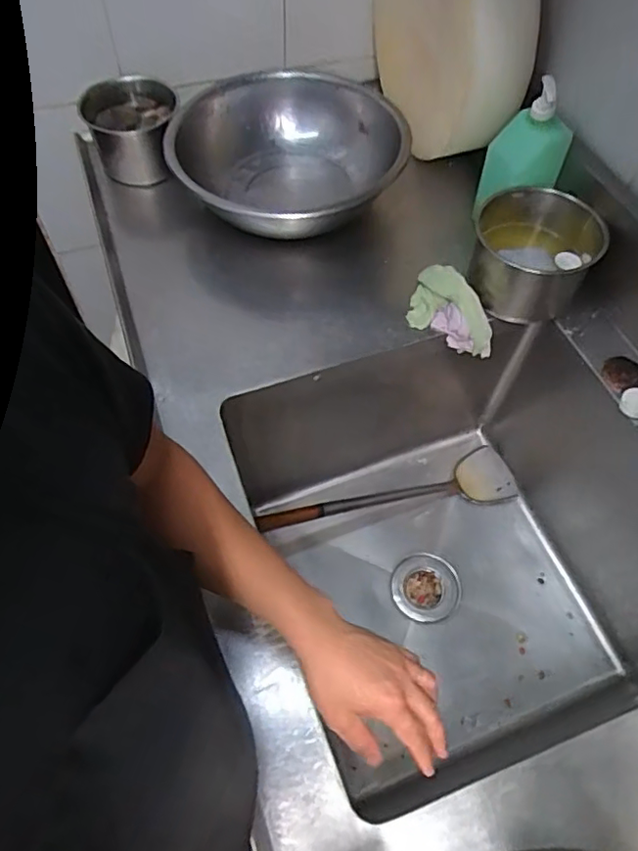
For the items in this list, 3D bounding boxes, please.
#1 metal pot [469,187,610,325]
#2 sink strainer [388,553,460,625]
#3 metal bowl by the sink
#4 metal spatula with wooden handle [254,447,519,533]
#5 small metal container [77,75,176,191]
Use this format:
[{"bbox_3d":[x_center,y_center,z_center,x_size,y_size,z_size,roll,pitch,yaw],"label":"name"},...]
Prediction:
[{"bbox_3d":[0.304,-0.247,0.835,0.165,0.125,0.160,1,59,-2],"label":"metal pot"},{"bbox_3d":[0.187,0.288,1.009,0.116,0.026,0.115,1,59,-2],"label":"sink strainer"},{"bbox_3d":[-0.068,-0.420,0.944,0.357,0.145,0.346,1,59,-2],"label":"metal bowl by the sink"},{"bbox_3d":[0.132,0.125,1.017,0.503,0.064,0.111,-5,57,-27],"label":"metal spatula with wooden handle"},{"bbox_3d":[-0.313,-0.499,0.988,0.148,0.113,0.148,8,59,3],"label":"small metal container"}]

